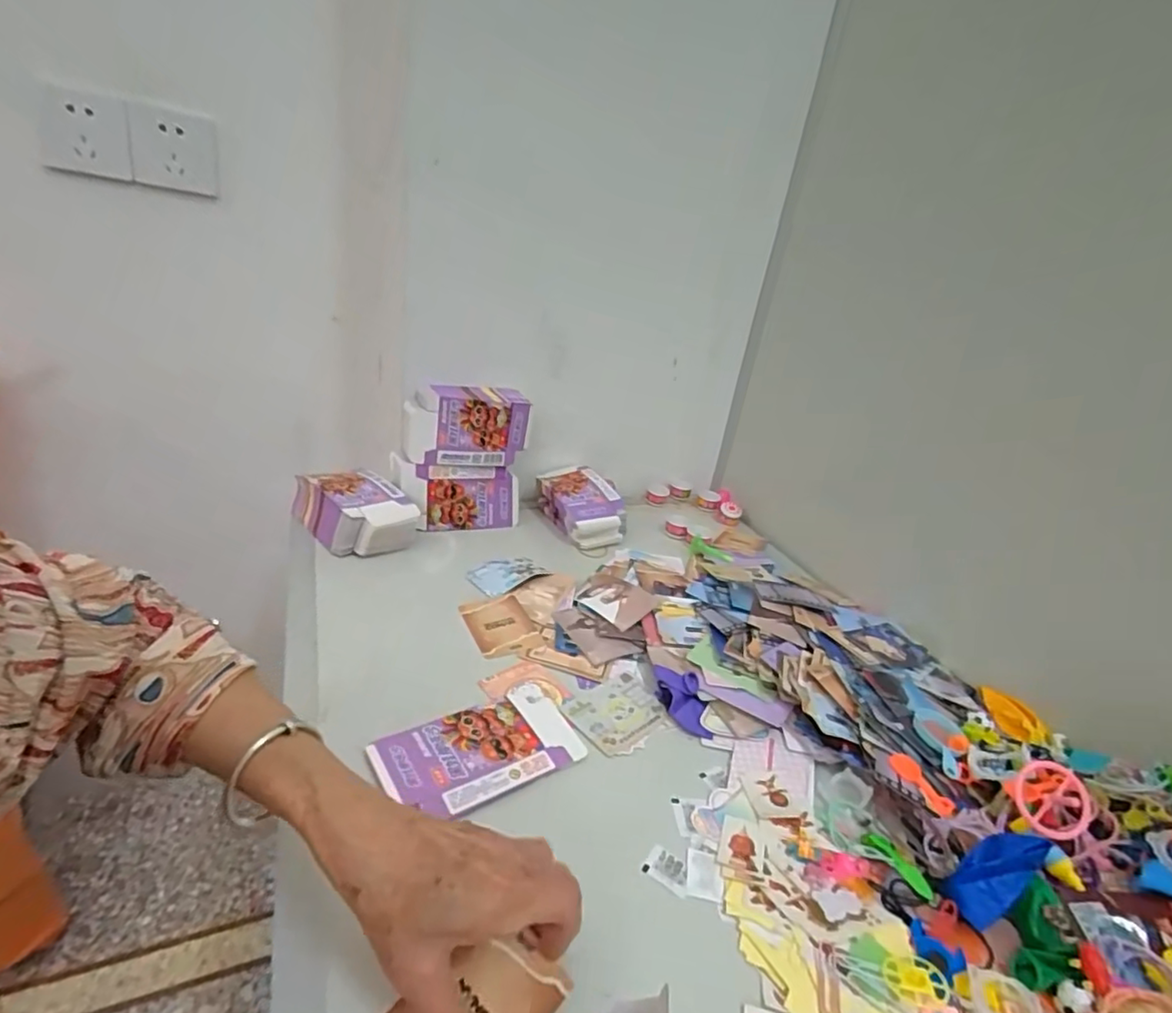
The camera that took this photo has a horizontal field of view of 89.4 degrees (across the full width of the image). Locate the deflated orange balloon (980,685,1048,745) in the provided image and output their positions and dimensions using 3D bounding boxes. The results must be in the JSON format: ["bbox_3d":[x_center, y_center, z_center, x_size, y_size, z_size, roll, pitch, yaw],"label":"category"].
[{"bbox_3d":[0.399,0.199,0.557,0.034,0.016,0.061,-23,33,14],"label":"deflated orange balloon"}]

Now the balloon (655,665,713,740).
[{"bbox_3d":[0.085,0.171,0.520,0.038,0.025,0.059,0,26,-10],"label":"balloon"}]

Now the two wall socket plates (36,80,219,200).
[{"bbox_3d":[-0.530,-0.424,0.692,0.167,0.084,0.015,1,25,-23],"label":"two wall socket plates"}]

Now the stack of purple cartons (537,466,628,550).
[{"bbox_3d":[-0.009,0.000,0.821,0.089,0.070,0.142,-12,28,-28],"label":"stack of purple cartons"}]

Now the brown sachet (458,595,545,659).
[{"bbox_3d":[-0.086,0.119,0.596,0.060,0.008,0.081,-10,30,-29],"label":"brown sachet"}]

